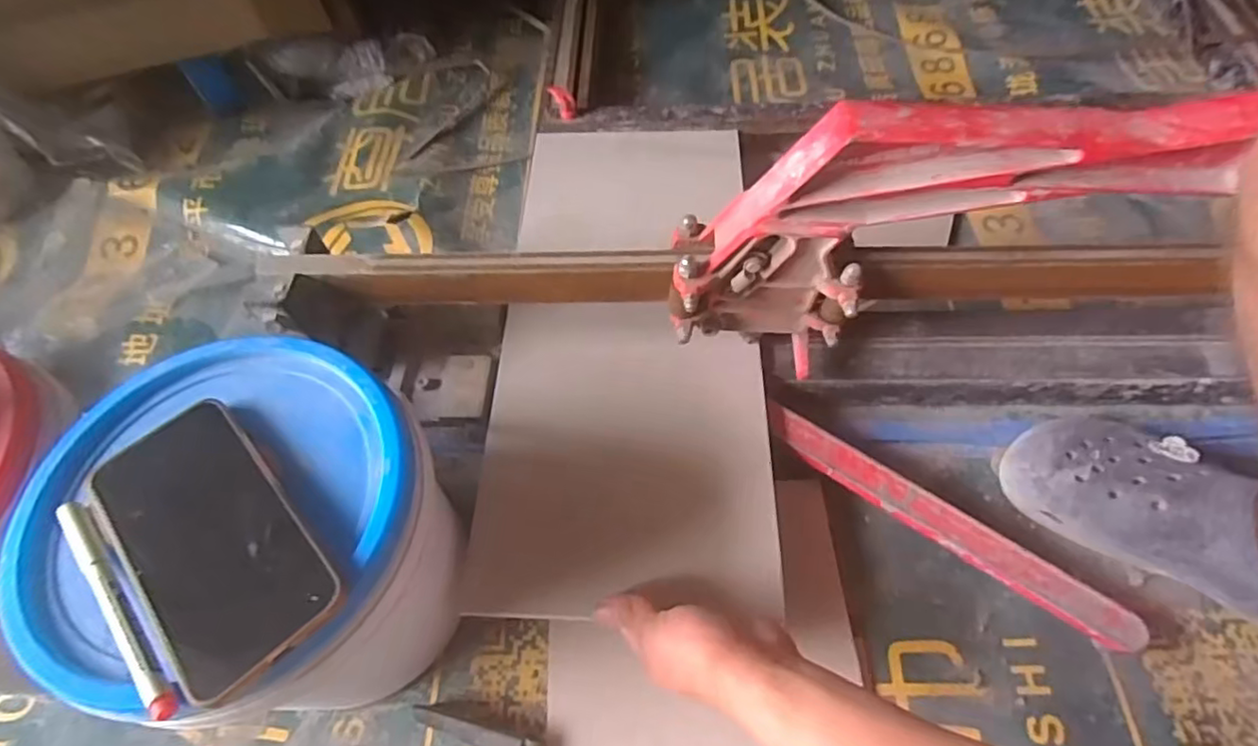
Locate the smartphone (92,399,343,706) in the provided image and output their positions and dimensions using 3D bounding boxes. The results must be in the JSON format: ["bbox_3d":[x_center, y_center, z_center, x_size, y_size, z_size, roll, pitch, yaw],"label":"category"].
[{"bbox_3d":[-0.214,0.082,0.324,0.076,0.010,0.156,-39,66,-19],"label":"smartphone"}]

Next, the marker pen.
[{"bbox_3d":[-0.252,0.110,0.309,0.137,0.011,0.010,40,69,22],"label":"marker pen"}]

